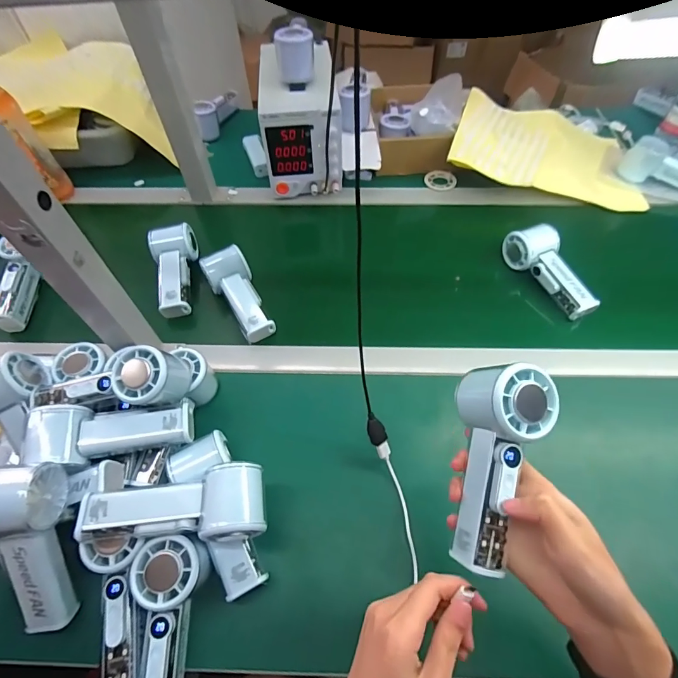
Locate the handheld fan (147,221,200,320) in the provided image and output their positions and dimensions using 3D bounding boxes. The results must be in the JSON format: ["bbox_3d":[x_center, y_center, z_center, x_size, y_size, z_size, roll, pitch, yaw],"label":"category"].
[{"bbox_3d":[-0.240,-0.104,0.570,0.061,0.049,0.141,-13,57,-8],"label":"handheld fan"}]

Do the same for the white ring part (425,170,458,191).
[{"bbox_3d":[0.188,-0.293,0.713,0.056,0.009,0.056,0,56,1],"label":"white ring part"}]

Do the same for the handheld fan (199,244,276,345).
[{"bbox_3d":[-0.139,-0.064,0.541,0.061,0.045,0.142,-27,60,-16],"label":"handheld fan"}]

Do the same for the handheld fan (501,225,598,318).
[{"bbox_3d":[0.308,-0.103,0.554,0.057,0.048,0.156,-22,58,-13],"label":"handheld fan"}]

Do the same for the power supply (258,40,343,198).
[{"bbox_3d":[-0.065,-0.397,0.686,0.124,0.141,0.243,-4,56,-1],"label":"power supply"}]

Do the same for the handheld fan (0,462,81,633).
[{"bbox_3d":[-0.266,0.182,0.333,0.057,0.154,0.061,-5,12,-3],"label":"handheld fan"}]

